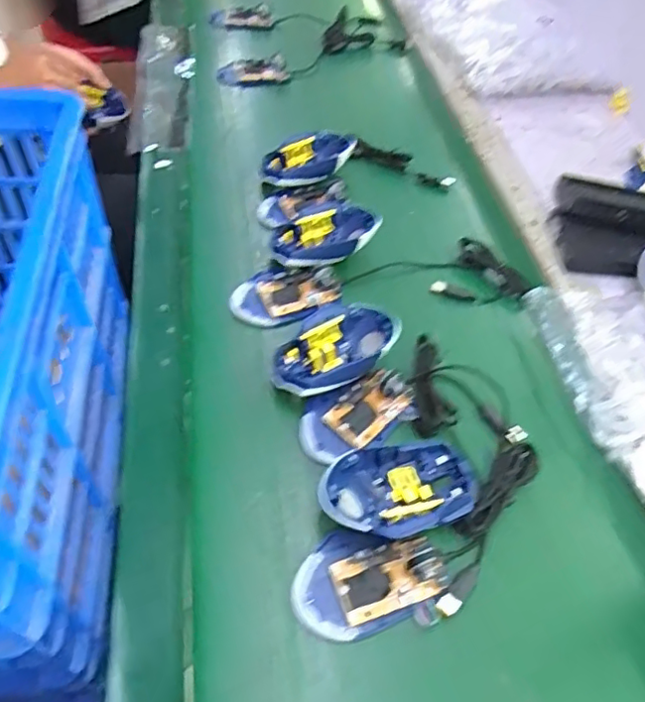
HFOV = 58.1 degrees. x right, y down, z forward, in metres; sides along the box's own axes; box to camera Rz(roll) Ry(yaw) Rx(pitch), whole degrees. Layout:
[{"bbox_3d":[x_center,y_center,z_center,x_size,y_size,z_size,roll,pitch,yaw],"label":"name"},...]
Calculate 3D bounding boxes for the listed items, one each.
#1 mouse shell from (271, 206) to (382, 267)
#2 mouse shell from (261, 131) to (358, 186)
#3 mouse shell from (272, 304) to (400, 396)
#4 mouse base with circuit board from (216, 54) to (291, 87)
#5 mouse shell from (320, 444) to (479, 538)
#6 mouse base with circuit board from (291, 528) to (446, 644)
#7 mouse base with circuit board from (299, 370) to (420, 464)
[{"bbox_3d":[0.002,-0.123,0.630,0.113,0.037,0.070,-18,54,-21],"label":"mouse shell"},{"bbox_3d":[-0.020,-0.240,0.723,0.120,0.035,0.076,-19,56,-17],"label":"mouse shell"},{"bbox_3d":[0.011,0.000,0.536,0.127,0.036,0.074,-32,60,-30],"label":"mouse shell"},{"bbox_3d":[-0.106,-0.428,0.885,0.104,0.031,0.047,-13,52,-18],"label":"mouse base with circuit board"},{"bbox_3d":[0.058,0.110,0.454,0.118,0.033,0.073,-13,52,-18],"label":"mouse shell"},{"bbox_3d":[0.031,0.164,0.424,0.105,0.022,0.071,-17,55,-16],"label":"mouse base with circuit board"},{"bbox_3d":[0.031,0.053,0.509,0.109,0.026,0.060,-22,57,-19],"label":"mouse base with circuit board"}]

